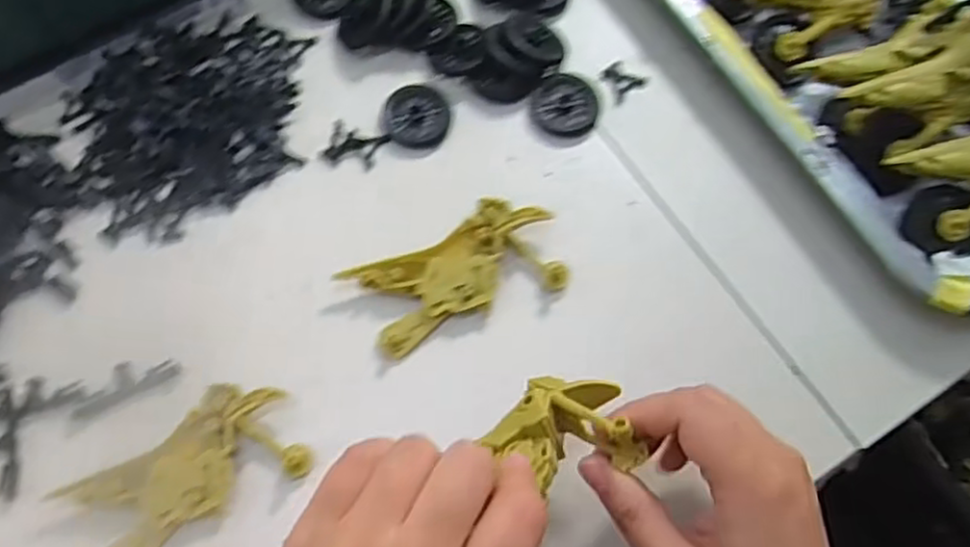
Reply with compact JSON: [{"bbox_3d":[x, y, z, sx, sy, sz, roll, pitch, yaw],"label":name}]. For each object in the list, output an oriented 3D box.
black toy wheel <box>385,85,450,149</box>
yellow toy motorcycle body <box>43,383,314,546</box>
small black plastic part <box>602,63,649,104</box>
[{"bbox_3d":[-0.036,-0.085,0.377,0.033,0.004,0.037,-2,69,1],"label":"black toy wheel"},{"bbox_3d":[-0.130,0.088,0.309,0.096,0.014,0.049,-31,71,-10],"label":"yellow toy motorcycle body"},{"bbox_3d":[0.075,-0.107,0.388,0.020,0.004,0.021,-36,74,-10],"label":"small black plastic part"}]

